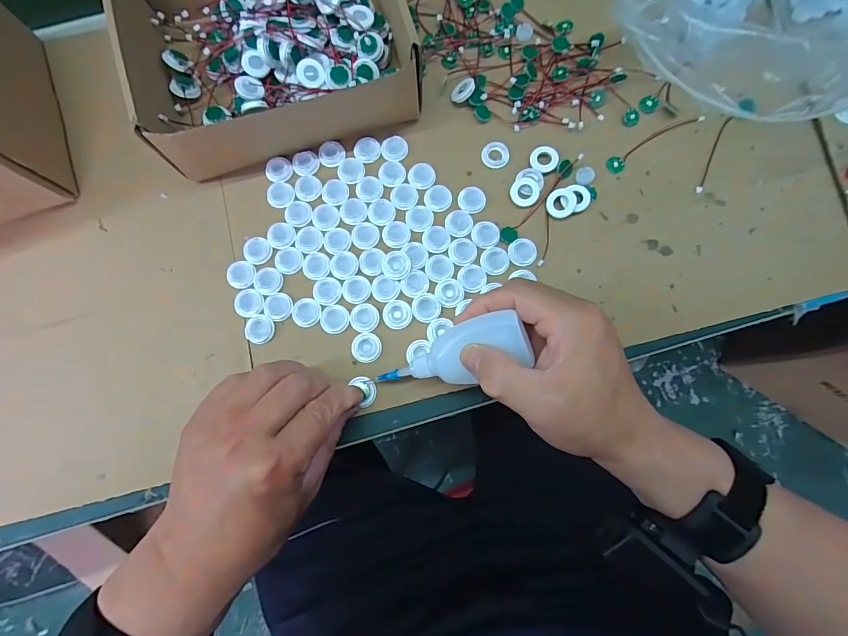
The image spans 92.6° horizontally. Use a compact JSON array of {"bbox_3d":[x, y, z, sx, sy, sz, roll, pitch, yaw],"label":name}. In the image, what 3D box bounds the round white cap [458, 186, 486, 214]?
[{"bbox_3d":[0.040,-0.097,0.334,0.022,0.005,0.021,0,79,1],"label":"round white cap"}]

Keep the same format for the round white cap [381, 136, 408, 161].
[{"bbox_3d":[-0.025,-0.144,0.344,0.022,0.004,0.024,0,79,1],"label":"round white cap"}]

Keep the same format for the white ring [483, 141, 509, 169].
[{"bbox_3d":[0.060,-0.138,0.341,0.022,0.006,0.021,0,79,1],"label":"white ring"}]

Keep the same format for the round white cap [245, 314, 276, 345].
[{"bbox_3d":[-0.129,0.009,0.316,0.022,0.004,0.022,0,79,1],"label":"round white cap"}]

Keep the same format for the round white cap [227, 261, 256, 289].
[{"bbox_3d":[-0.147,-0.035,0.324,0.022,0.004,0.022,0,79,1],"label":"round white cap"}]

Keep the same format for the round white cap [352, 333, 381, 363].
[{"bbox_3d":[-0.045,0.023,0.314,0.023,0.004,0.022,0,79,1],"label":"round white cap"}]

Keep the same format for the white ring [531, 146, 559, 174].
[{"bbox_3d":[0.100,-0.132,0.336,0.022,0.005,0.024,3,79,2],"label":"white ring"}]

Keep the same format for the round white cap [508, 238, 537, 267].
[{"bbox_3d":[0.079,-0.053,0.323,0.021,0.004,0.022,0,79,1],"label":"round white cap"}]

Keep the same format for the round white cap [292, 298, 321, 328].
[{"bbox_3d":[-0.093,-0.005,0.318,0.022,0.004,0.023,0,79,1],"label":"round white cap"}]

